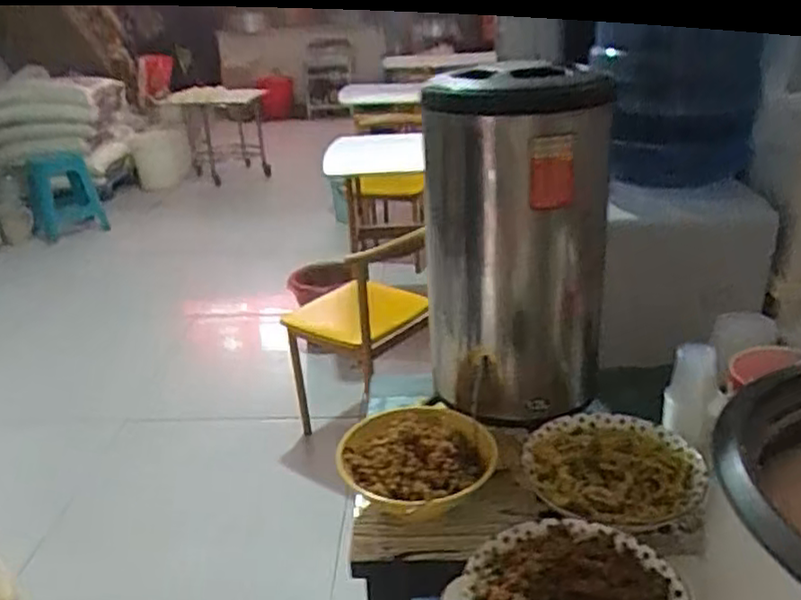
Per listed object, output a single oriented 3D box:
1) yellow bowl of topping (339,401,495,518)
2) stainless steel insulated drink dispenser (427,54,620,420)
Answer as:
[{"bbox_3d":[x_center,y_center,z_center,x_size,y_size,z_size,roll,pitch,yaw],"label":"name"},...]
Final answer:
[{"bbox_3d":[0.022,0.195,0.856,0.173,0.058,0.160,-3,25,1],"label":"yellow bowl of topping"},{"bbox_3d":[0.143,-0.074,0.887,0.212,0.405,0.235,0,25,6],"label":"stainless steel insulated drink dispenser"}]

